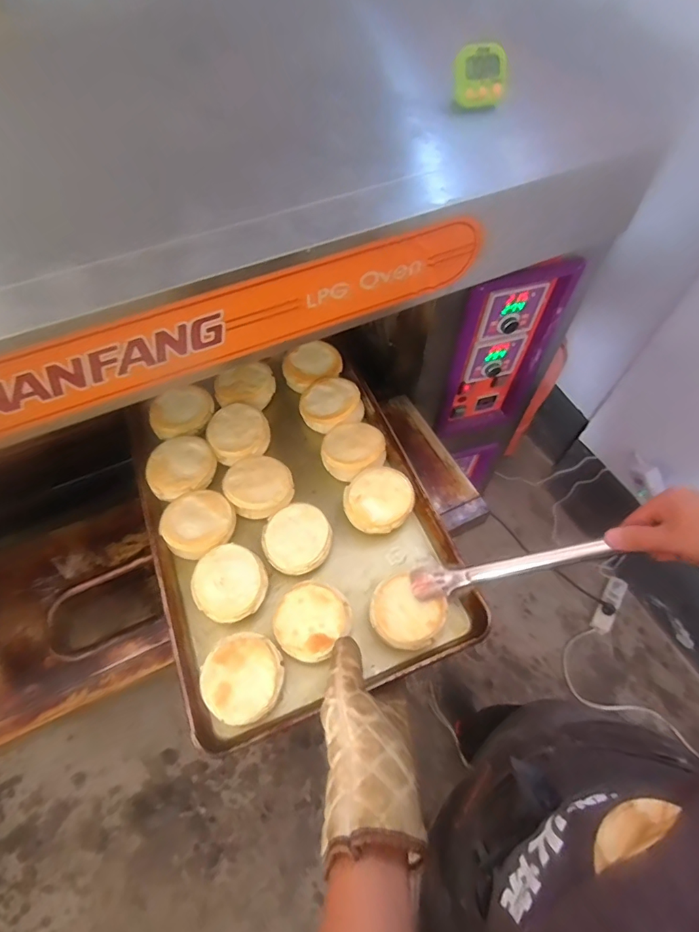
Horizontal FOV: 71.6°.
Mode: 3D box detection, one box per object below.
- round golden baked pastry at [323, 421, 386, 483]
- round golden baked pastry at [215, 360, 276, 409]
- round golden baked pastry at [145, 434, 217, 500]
[{"bbox_3d":[0.004,-0.034,0.786,0.103,0.047,0.104,-1,55,1],"label":"round golden baked pastry"},{"bbox_3d":[-0.182,-0.135,0.847,0.098,0.028,0.085,-4,80,3],"label":"round golden baked pastry"},{"bbox_3d":[-0.262,0.002,0.758,0.102,0.031,0.091,-24,58,-15],"label":"round golden baked pastry"}]

